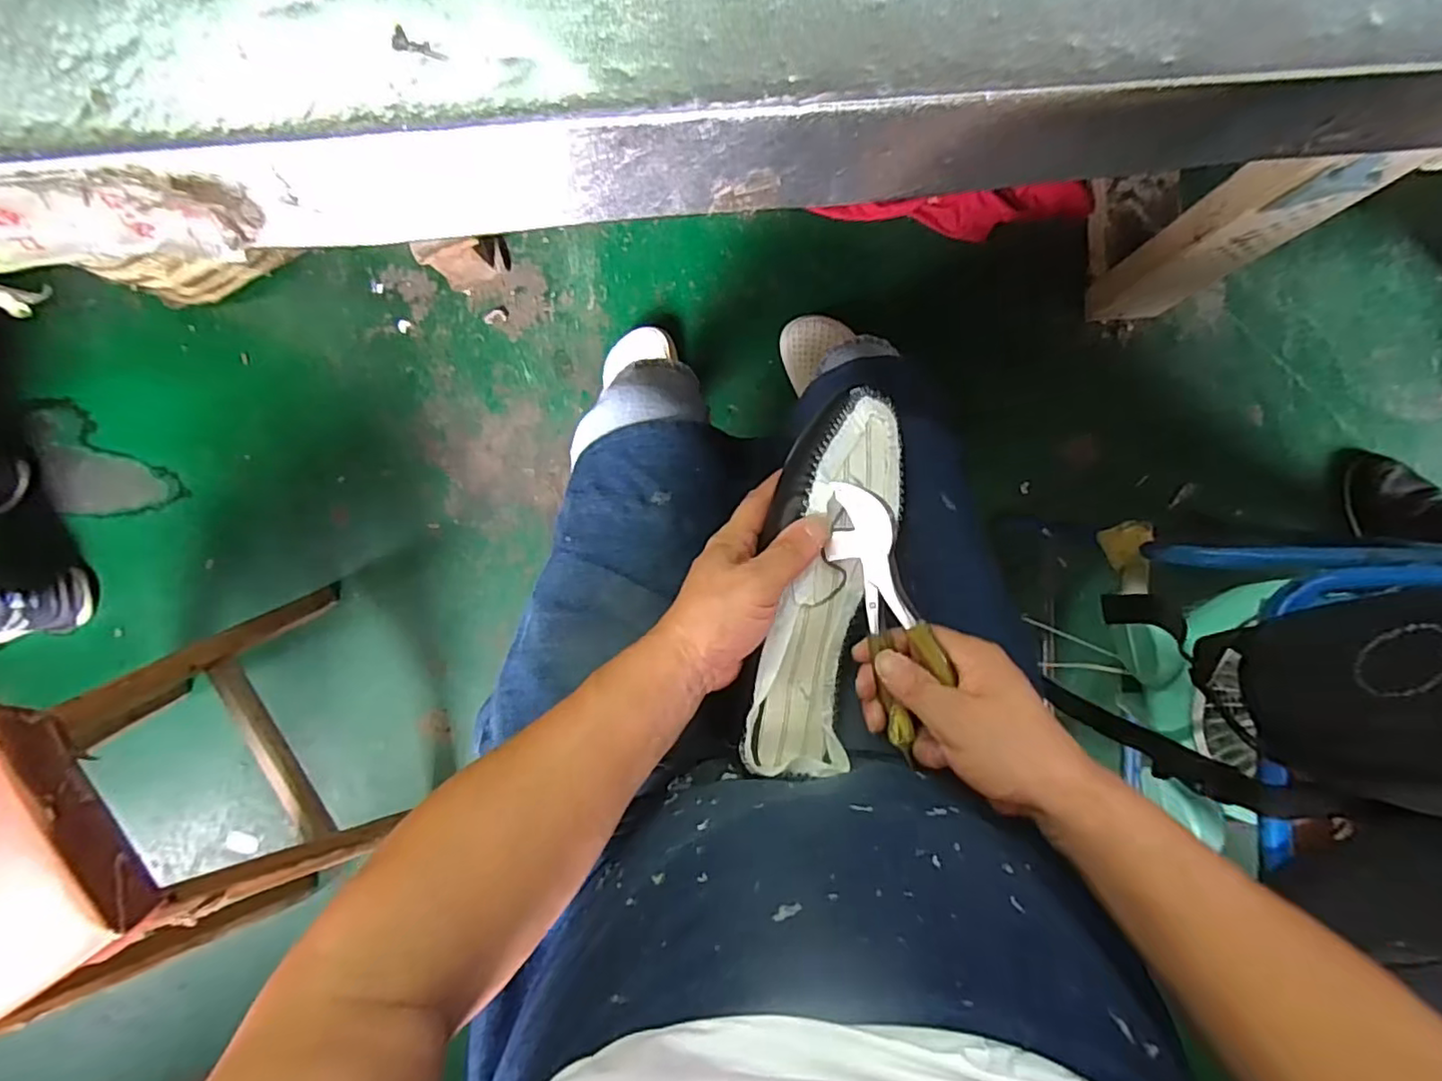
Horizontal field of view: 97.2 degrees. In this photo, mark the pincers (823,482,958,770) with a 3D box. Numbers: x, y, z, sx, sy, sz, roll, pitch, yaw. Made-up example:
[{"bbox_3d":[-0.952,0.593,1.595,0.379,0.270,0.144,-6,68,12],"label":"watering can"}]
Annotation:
[{"bbox_3d":[0.103,0.044,0.380,0.046,0.020,0.163,-16,91,38],"label":"pincers"}]

